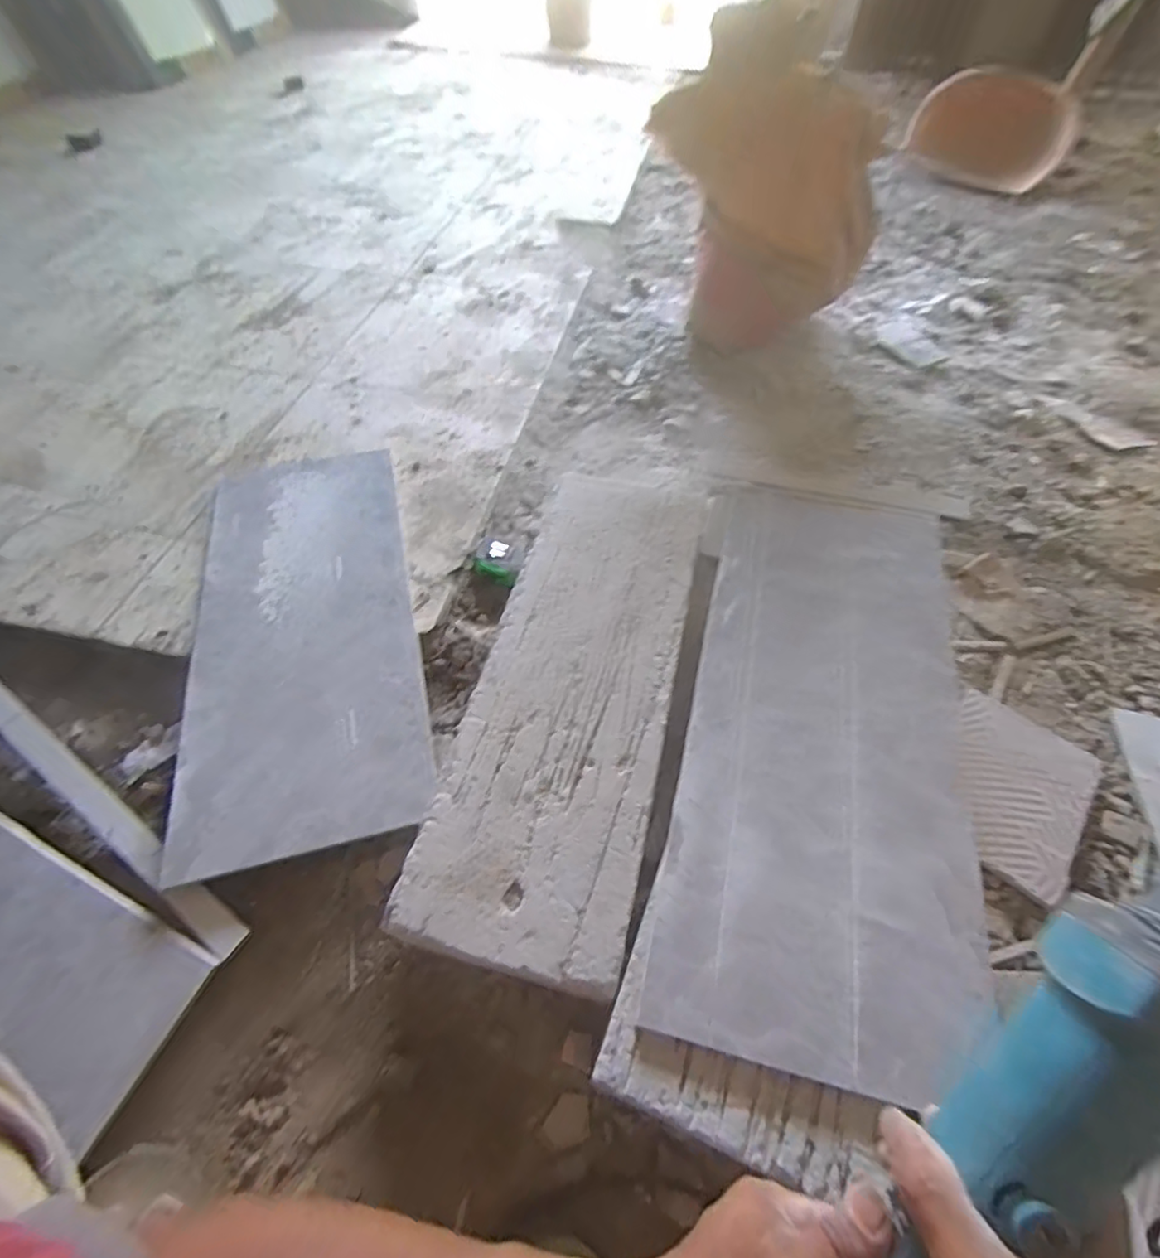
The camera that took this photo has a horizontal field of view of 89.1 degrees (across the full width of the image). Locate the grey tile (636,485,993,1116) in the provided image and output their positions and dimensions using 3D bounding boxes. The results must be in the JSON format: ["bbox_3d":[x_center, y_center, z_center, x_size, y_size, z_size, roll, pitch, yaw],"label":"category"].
[{"bbox_3d":[0.237,0.076,0.567,0.249,0.019,0.585,11,56,9],"label":"grey tile"}]

